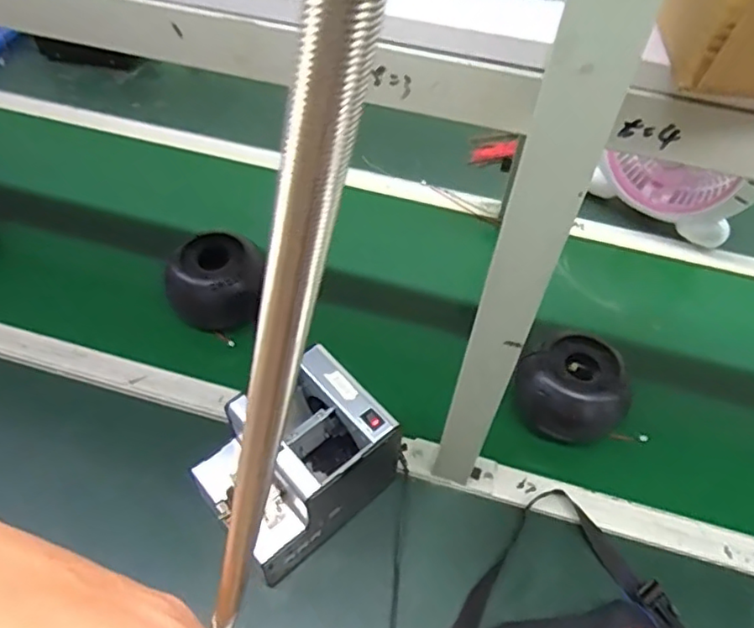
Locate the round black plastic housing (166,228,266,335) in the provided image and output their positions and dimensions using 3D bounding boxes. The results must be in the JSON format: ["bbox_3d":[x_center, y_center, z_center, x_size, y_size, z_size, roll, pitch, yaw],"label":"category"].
[{"bbox_3d":[-0.214,-0.050,0.837,0.123,0.090,0.117,2,54,-2],"label":"round black plastic housing"}]

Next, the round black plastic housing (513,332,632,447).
[{"bbox_3d":[0.231,0.098,0.735,0.105,0.098,0.106,2,54,-2],"label":"round black plastic housing"}]

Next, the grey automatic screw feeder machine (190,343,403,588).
[{"bbox_3d":[-0.083,0.155,0.641,0.175,0.158,0.130,-34,62,-25],"label":"grey automatic screw feeder machine"}]

